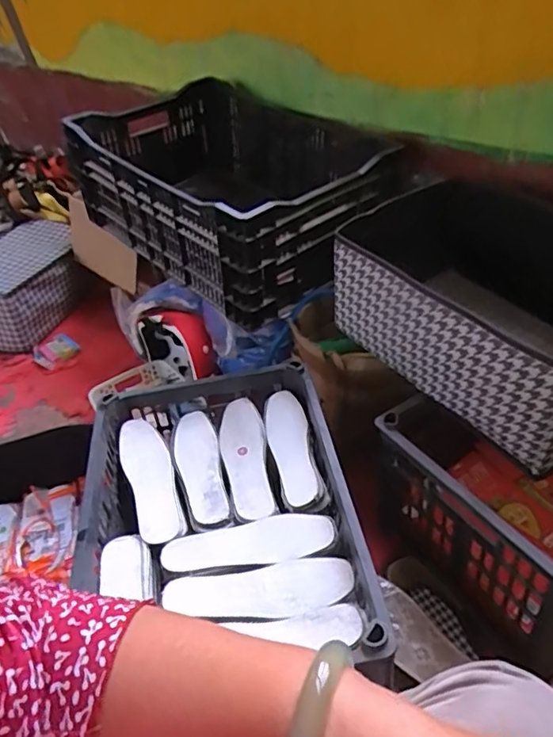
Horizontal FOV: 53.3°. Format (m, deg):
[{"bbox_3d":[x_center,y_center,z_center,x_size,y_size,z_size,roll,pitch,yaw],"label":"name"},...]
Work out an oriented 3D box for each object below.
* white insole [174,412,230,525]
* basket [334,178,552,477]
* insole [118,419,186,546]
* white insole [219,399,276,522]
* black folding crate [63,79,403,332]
[{"bbox_3d":[-0.117,0.142,0.829,0.062,0.005,0.214,-13,39,-8],"label":"white insole"},{"bbox_3d":[0.363,-0.103,0.829,0.396,0.190,0.455,-27,43,-24],"label":"basket"},{"bbox_3d":[-0.186,0.162,0.820,0.070,0.030,0.222,-19,40,-15],"label":"insole"},{"bbox_3d":[-0.047,0.133,0.830,0.067,0.021,0.216,-10,39,-4],"label":"white insole"},{"bbox_3d":[-0.083,-0.380,1.151,0.456,0.251,0.631,-32,45,-28],"label":"black folding crate"}]

